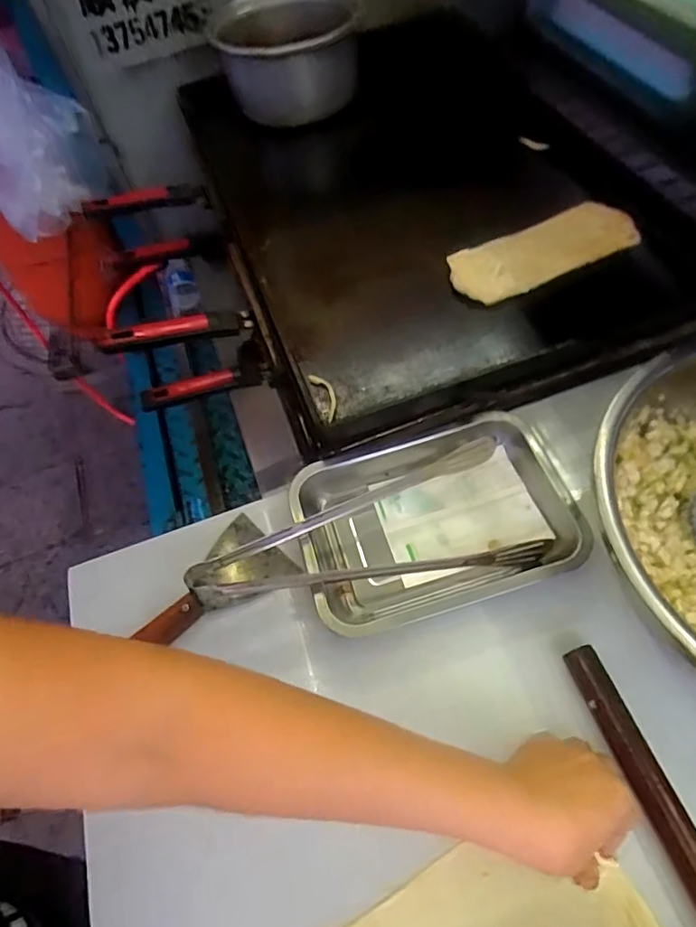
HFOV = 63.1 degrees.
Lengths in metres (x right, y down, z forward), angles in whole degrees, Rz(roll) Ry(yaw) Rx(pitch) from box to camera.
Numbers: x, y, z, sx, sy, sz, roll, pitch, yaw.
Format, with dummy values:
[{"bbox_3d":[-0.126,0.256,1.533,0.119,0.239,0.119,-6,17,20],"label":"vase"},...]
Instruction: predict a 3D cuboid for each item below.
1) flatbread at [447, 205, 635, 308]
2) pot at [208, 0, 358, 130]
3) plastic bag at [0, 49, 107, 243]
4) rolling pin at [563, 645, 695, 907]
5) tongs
[{"bbox_3d":[0.232,-0.259,0.690,0.220,0.014,0.095,-22,57,-4],"label":"flatbread"},{"bbox_3d":[-0.102,-0.659,0.936,0.197,0.134,0.230,-17,58,-2],"label":"pot"},{"bbox_3d":[-0.643,-0.562,1.040,0.251,0.246,0.275,33,68,25],"label":"plastic bag"},{"bbox_3d":[0.237,0.273,0.386,0.025,0.021,0.299,-20,58,-4],"label":"rolling pin"},{"bbox_3d":[0.016,0.059,0.537,0.318,0.046,0.129,-12,58,1],"label":"tongs"}]

